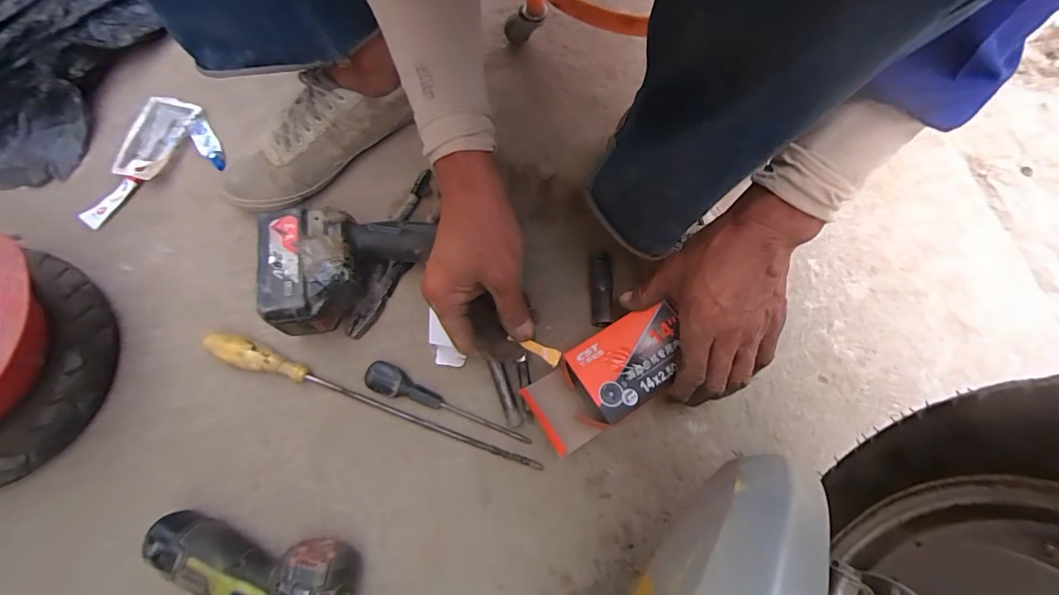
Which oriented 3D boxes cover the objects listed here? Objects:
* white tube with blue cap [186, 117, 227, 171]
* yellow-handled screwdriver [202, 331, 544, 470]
[{"bbox_3d":[-0.386,-0.179,0.545,0.025,0.021,0.090,-35,75,-9],"label":"white tube with blue cap"},{"bbox_3d":[-0.157,0.102,0.446,0.355,0.027,0.026,20,74,4],"label":"yellow-handled screwdriver"}]

